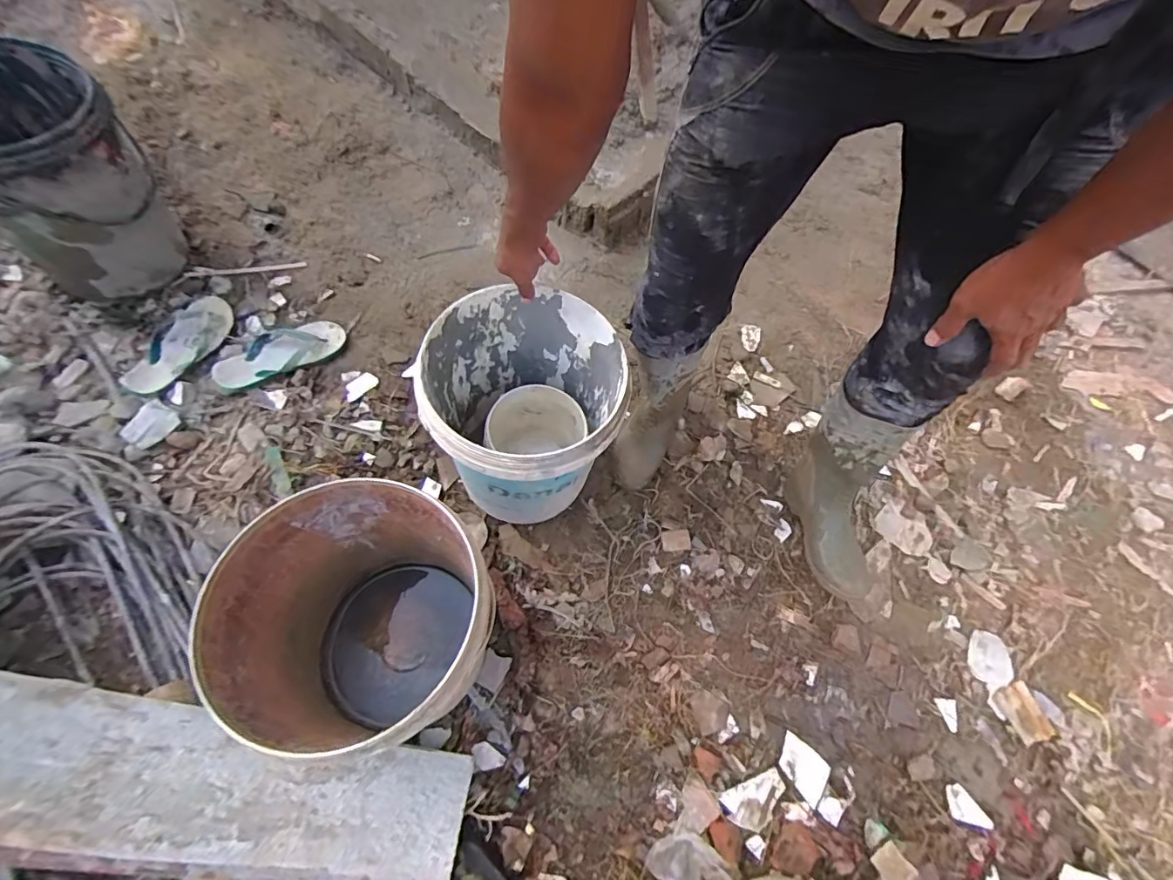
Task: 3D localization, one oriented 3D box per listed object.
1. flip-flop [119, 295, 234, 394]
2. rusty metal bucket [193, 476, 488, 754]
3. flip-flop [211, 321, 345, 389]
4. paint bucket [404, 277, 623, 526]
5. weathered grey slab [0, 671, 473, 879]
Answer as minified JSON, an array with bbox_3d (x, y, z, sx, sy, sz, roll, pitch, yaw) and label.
[{"bbox_3d":[-0.849,-0.202,1.060,0.114,0.027,0.247,15,66,2],"label":"flip-flop"},{"bbox_3d":[-0.289,0.261,0.730,0.302,0.380,0.296,1,66,-3],"label":"rusty metal bucket"},{"bbox_3d":[-0.662,-0.192,1.088,0.255,0.043,0.108,-33,72,-16],"label":"flip-flop"},{"bbox_3d":[-0.098,-0.035,0.875,0.288,0.342,0.299,1,66,-3],"label":"paint bucket"},{"bbox_3d":[-0.473,0.441,0.634,0.638,0.020,0.165,21,49,-16],"label":"weathered grey slab"}]

